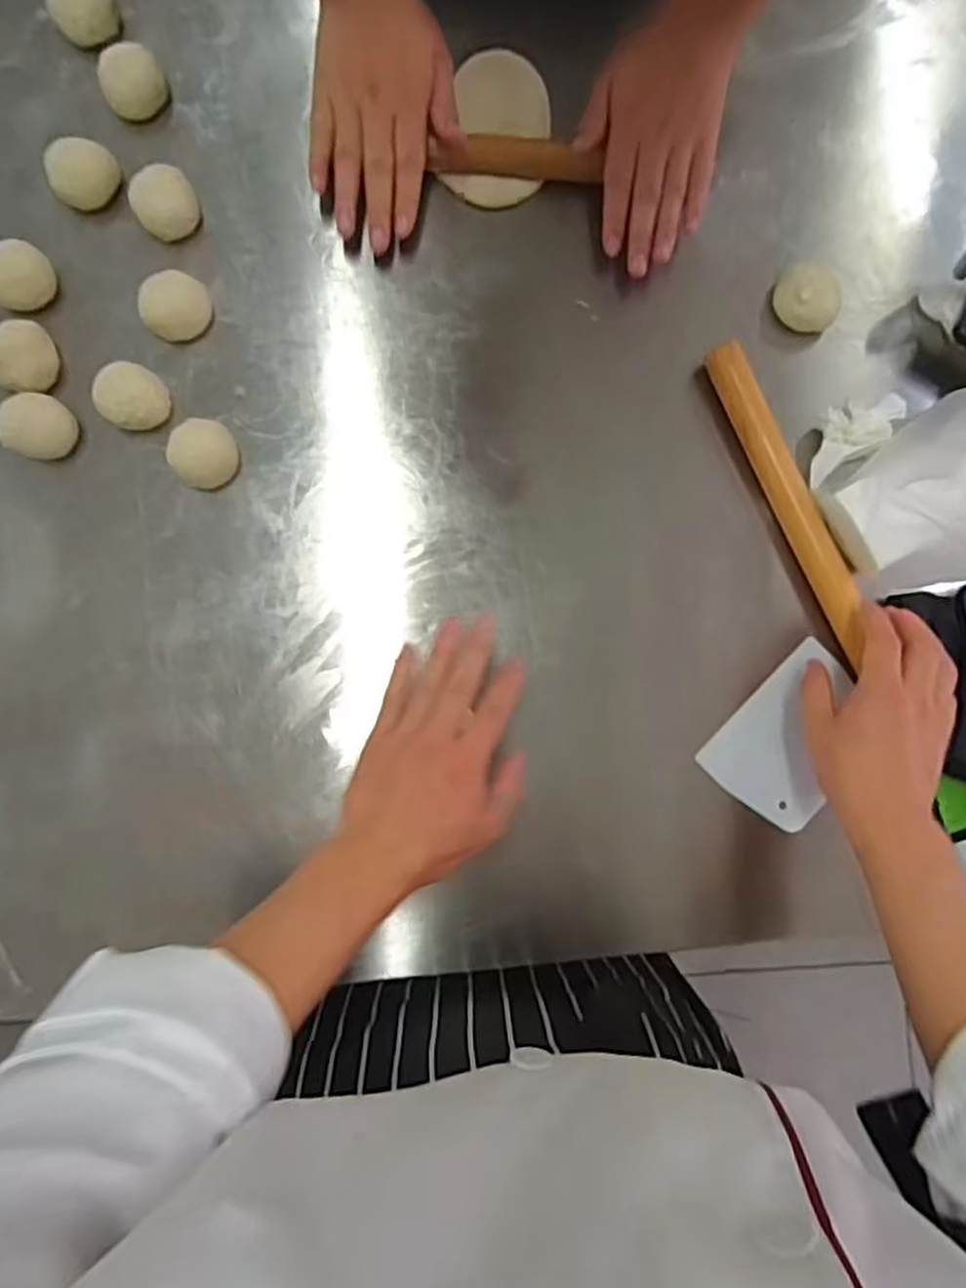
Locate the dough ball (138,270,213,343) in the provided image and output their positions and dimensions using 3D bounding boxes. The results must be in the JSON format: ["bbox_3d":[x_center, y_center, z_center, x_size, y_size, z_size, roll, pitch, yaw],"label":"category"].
[{"bbox_3d":[-0.222,-0.242,0.532,0.043,0.030,0.043,0,87,-4],"label":"dough ball"}]

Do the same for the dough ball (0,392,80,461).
[{"bbox_3d":[-0.310,-0.151,0.517,0.050,0.032,0.045,29,84,-1],"label":"dough ball"}]

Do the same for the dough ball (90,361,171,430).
[{"bbox_3d":[-0.250,-0.176,0.522,0.045,0.035,0.044,0,85,-4],"label":"dough ball"}]

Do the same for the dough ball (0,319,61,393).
[{"bbox_3d":[-0.323,-0.200,0.521,0.040,0.034,0.048,39,84,0],"label":"dough ball"}]

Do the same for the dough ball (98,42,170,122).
[{"bbox_3d":[-0.258,-0.415,0.543,0.045,0.025,0.041,0,87,-4],"label":"dough ball"}]

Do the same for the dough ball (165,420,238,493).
[{"bbox_3d":[-0.198,-0.135,0.524,0.043,0.026,0.047,0,87,-4],"label":"dough ball"}]

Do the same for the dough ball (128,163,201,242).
[{"bbox_3d":[-0.230,-0.318,0.534,0.045,0.034,0.037,-31,88,-6],"label":"dough ball"}]

